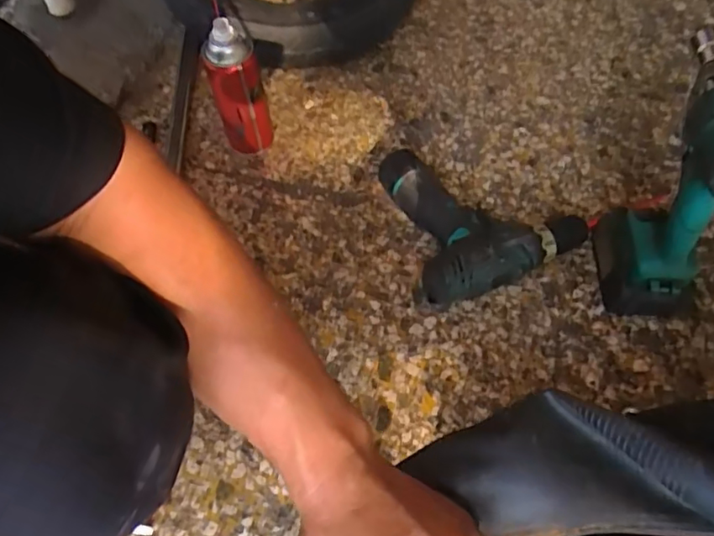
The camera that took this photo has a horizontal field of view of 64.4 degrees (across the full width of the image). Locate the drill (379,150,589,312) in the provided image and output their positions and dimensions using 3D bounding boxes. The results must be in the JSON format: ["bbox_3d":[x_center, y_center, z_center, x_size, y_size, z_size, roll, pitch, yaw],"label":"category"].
[{"bbox_3d":[0.143,-0.062,0.645,0.196,0.053,0.194,-11,60,-5],"label":"drill"}]

